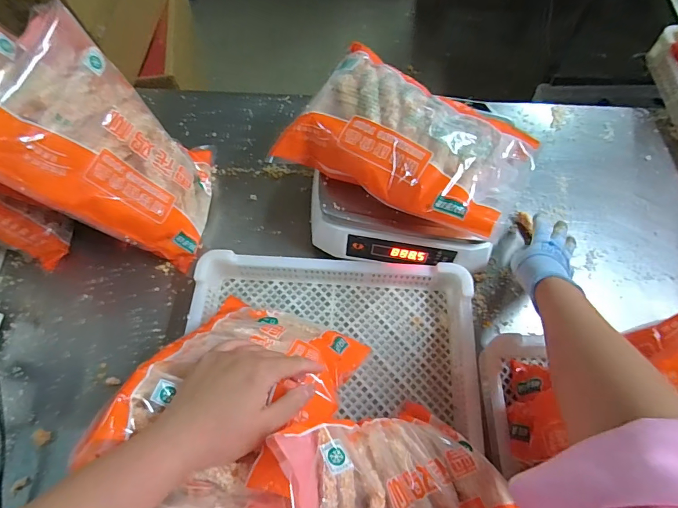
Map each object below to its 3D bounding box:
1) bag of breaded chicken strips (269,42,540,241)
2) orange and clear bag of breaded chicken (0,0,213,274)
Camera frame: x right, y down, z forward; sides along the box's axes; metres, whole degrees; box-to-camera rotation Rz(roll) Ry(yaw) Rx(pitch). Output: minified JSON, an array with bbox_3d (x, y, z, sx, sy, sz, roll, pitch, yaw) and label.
[{"bbox_3d":[0.095,-0.155,0.527,0.302,0.069,0.195,29,69,11],"label":"bag of breaded chicken strips"},{"bbox_3d":[-0.288,-0.130,0.543,0.044,0.295,0.202,6,71,35],"label":"orange and clear bag of breaded chicken"}]

